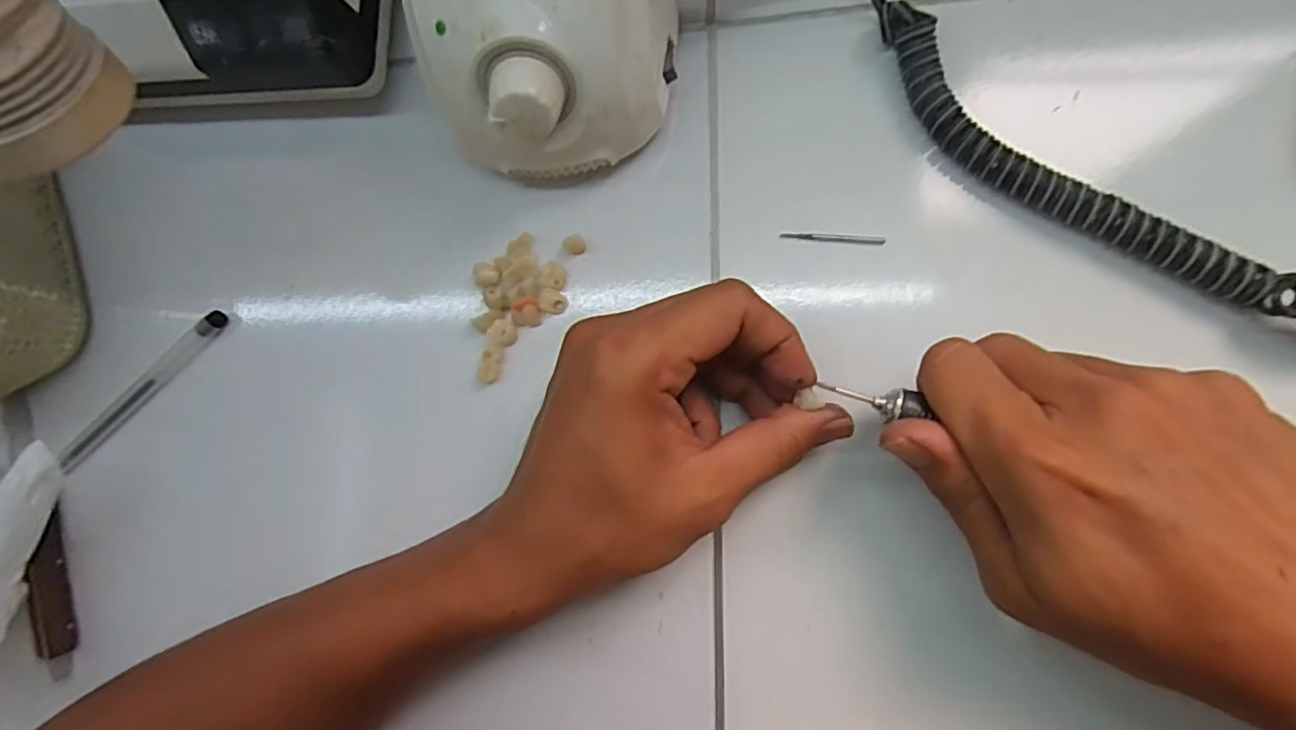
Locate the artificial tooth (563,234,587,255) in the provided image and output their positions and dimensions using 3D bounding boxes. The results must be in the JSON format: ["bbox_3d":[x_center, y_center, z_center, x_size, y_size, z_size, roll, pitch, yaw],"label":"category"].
[{"bbox_3d":[-0.034,-0.056,0.286,0.010,0.009,0.008,-42,82,5],"label":"artificial tooth"}]

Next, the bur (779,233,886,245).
[{"bbox_3d":[0.080,-0.055,0.267,0.043,0.004,0.004,5,88,9],"label":"bur"}]

